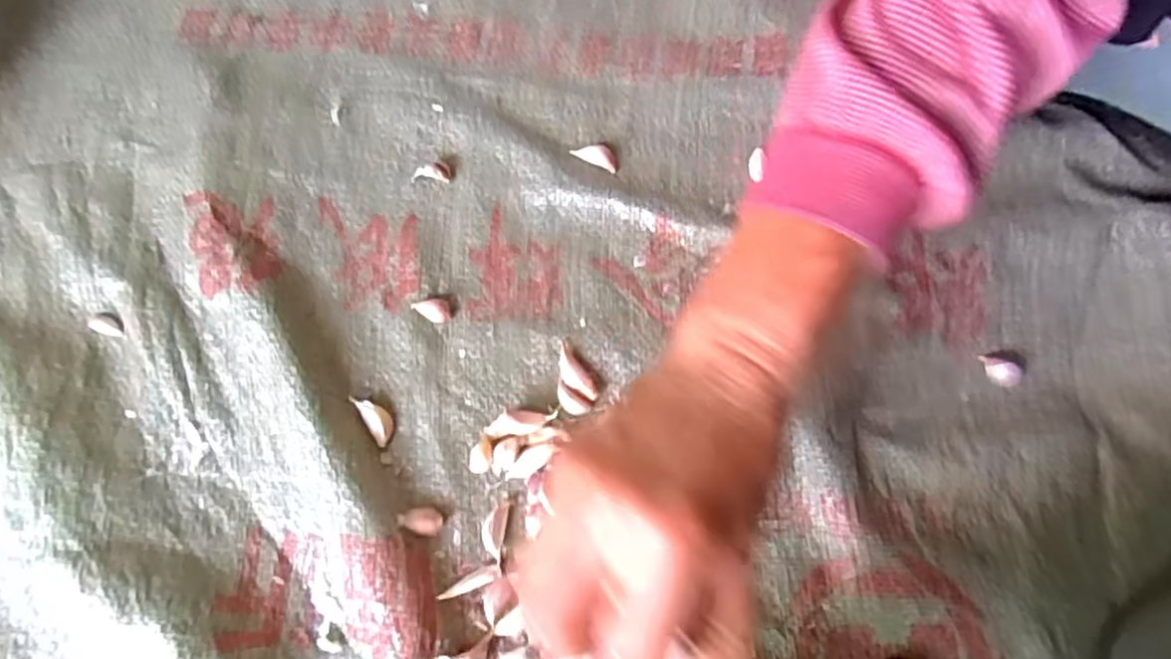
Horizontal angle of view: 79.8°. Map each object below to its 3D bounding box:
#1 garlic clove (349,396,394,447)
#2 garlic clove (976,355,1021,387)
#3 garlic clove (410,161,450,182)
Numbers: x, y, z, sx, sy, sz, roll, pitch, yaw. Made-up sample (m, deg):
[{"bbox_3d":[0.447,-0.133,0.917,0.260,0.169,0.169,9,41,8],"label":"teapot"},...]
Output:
[{"bbox_3d":[-0.110,0.046,0.369,0.013,0.007,0.030,-33,78,-9],"label":"garlic clove"},{"bbox_3d":[0.226,0.021,0.381,0.011,0.008,0.022,-43,79,-11],"label":"garlic clove"},{"bbox_3d":[-0.090,-0.092,0.405,0.023,0.010,0.011,0,75,-1],"label":"garlic clove"}]

